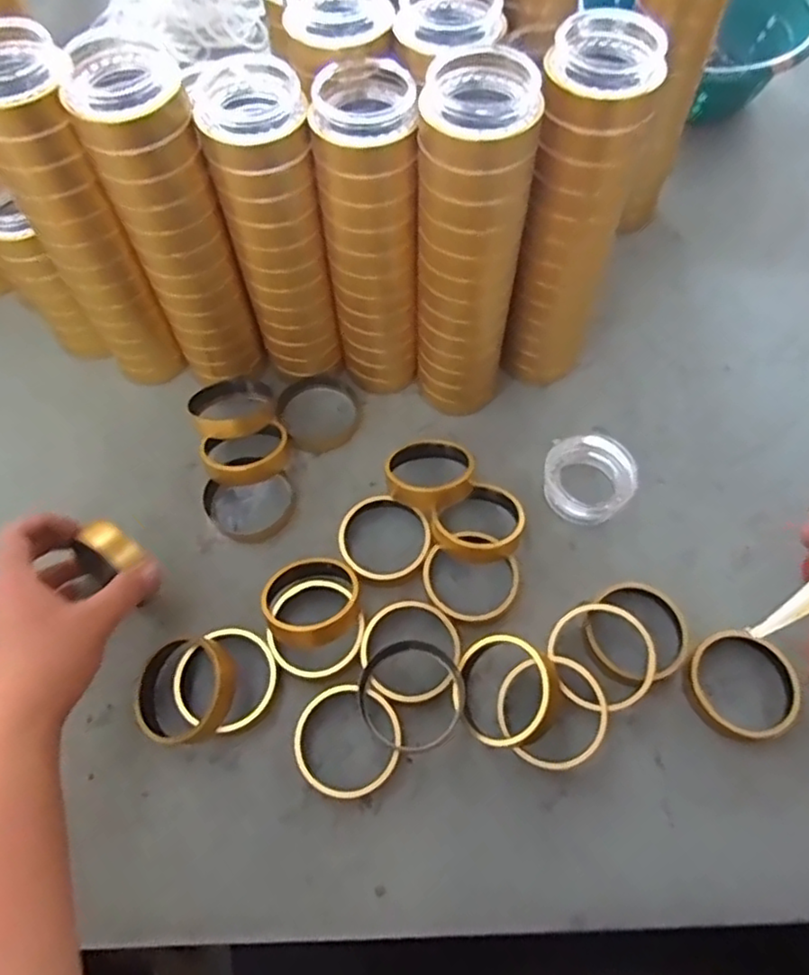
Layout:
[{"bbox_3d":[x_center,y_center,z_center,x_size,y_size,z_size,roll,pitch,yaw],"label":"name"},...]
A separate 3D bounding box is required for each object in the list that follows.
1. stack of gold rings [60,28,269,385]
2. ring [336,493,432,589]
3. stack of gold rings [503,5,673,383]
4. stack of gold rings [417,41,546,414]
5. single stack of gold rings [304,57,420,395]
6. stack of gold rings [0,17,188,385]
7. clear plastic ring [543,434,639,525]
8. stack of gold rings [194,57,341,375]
[{"bbox_3d":[-0.167,-0.185,0.482,0.064,0.246,0.067,-28,65,-12],"label":"stack of gold rings"},{"bbox_3d":[-0.016,0.041,0.499,0.069,0.024,0.068,-1,61,1],"label":"ring"},{"bbox_3d":[0.122,-0.187,0.478,0.064,0.266,0.073,16,63,10],"label":"stack of gold rings"},{"bbox_3d":[0.048,-0.163,0.468,0.067,0.263,0.076,9,62,6],"label":"stack of gold rings"},{"bbox_3d":[-0.023,-0.173,0.480,0.063,0.232,0.070,-4,61,-1],"label":"single stack of gold rings"},{"bbox_3d":[-0.231,-0.183,0.482,0.064,0.262,0.059,-27,64,-13],"label":"stack of gold rings"},{"bbox_3d":[0.146,-0.006,0.517,0.069,0.034,0.071,-1,61,1],"label":"clear plastic ring"},{"bbox_3d":[-0.095,-0.189,0.485,0.067,0.227,0.080,-14,62,-6],"label":"stack of gold rings"}]

